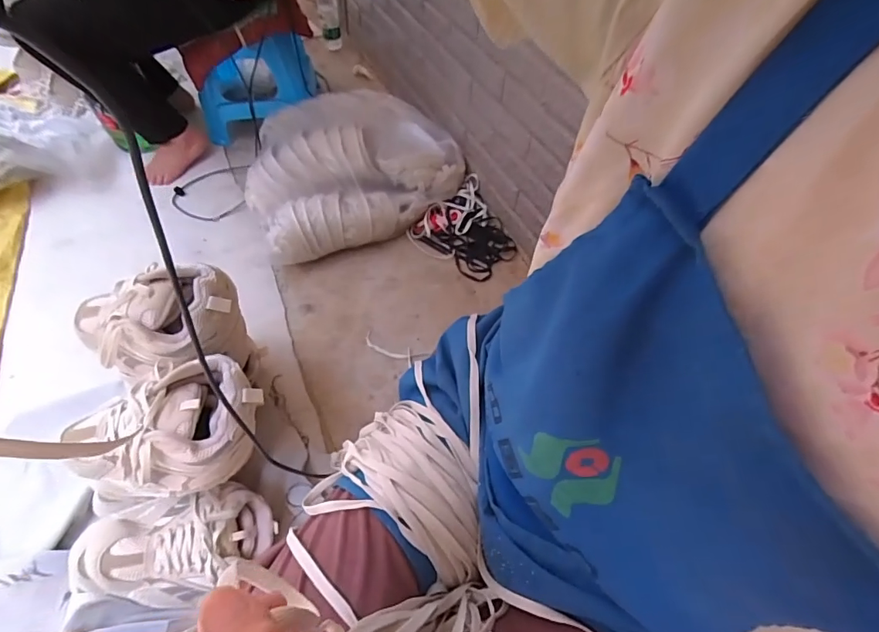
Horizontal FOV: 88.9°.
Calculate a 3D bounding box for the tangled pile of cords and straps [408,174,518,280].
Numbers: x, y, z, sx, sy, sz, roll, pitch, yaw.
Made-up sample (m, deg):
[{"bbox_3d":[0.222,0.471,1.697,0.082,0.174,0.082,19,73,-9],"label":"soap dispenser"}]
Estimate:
[{"bbox_3d":[0.073,-0.208,1.096,0.233,0.045,0.239,-38,64,-24],"label":"tangled pile of cords and straps"}]

